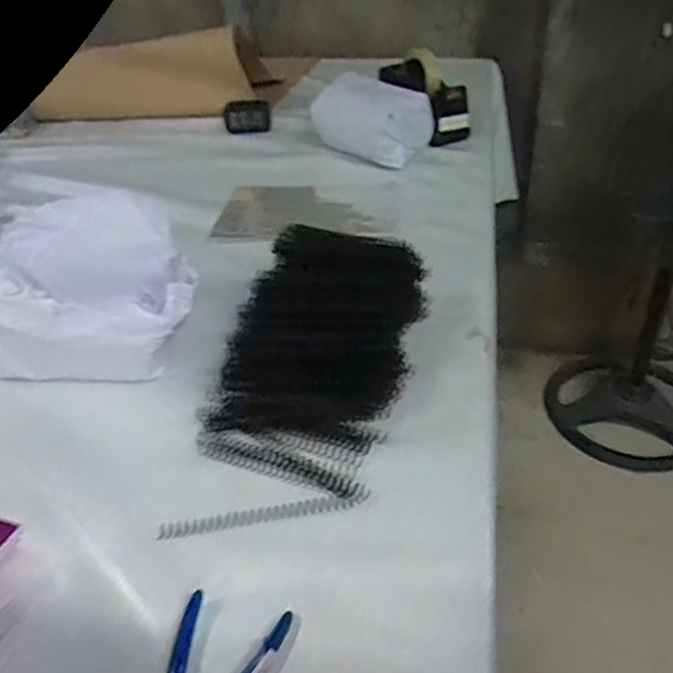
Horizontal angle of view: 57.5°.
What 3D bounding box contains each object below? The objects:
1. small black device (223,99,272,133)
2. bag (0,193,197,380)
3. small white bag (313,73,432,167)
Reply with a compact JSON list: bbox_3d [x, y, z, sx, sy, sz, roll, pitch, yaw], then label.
[{"bbox_3d":[-0.172,-0.422,1.180,0.097,0.064,0.032,5,39,15],"label":"small black device"},{"bbox_3d":[-0.258,-0.047,0.651,0.212,0.120,0.220,-11,38,-6],"label":"bag"},{"bbox_3d":[0.061,-0.379,1.032,0.128,0.136,0.177,-32,44,-29],"label":"small white bag"}]

